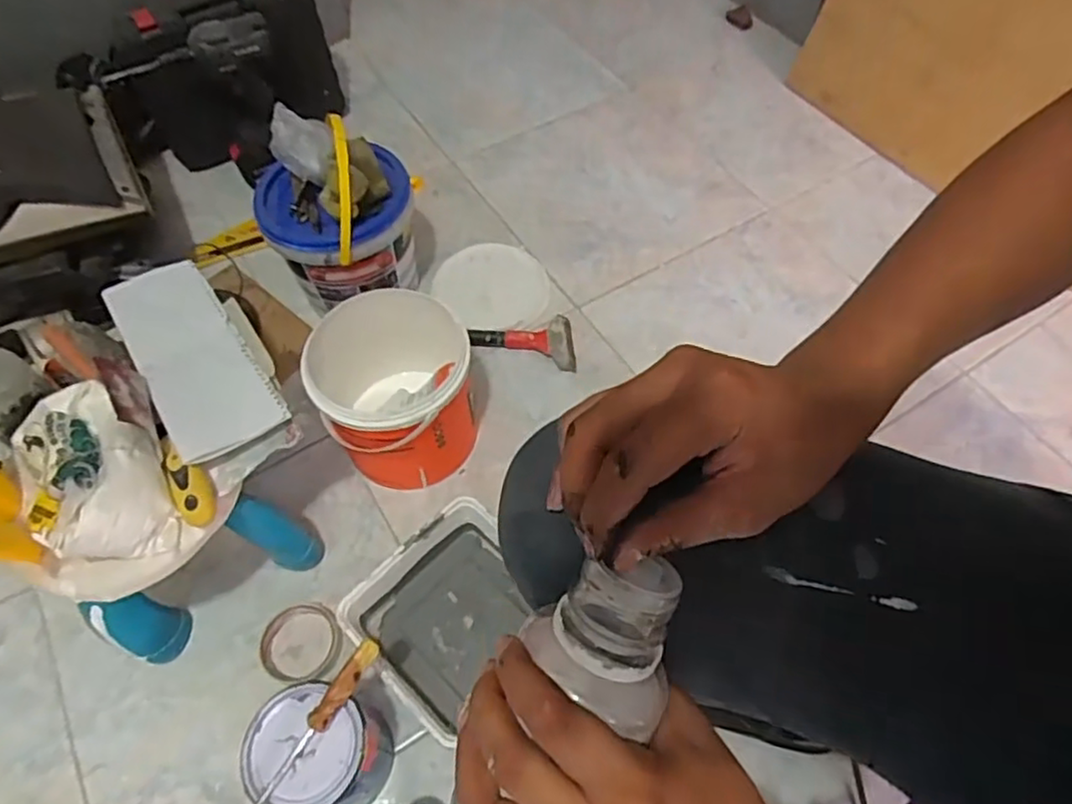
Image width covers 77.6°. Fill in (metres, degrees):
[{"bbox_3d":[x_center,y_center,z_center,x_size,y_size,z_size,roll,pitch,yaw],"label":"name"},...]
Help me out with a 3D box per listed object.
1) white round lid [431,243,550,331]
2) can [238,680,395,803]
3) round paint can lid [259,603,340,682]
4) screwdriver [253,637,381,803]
[{"bbox_3d":[-0.060,-0.178,1.020,0.159,0.010,0.168,6,58,-10],"label":"white round lid"},{"bbox_3d":[-0.203,0.342,0.643,0.116,0.132,0.114,1,58,1],"label":"can"},{"bbox_3d":[-0.265,0.270,0.752,0.078,0.020,0.080,0,58,0],"label":"round paint can lid"},{"bbox_3d":[-0.199,0.294,0.590,0.019,0.019,0.180,29,68,17],"label":"screwdriver"}]

